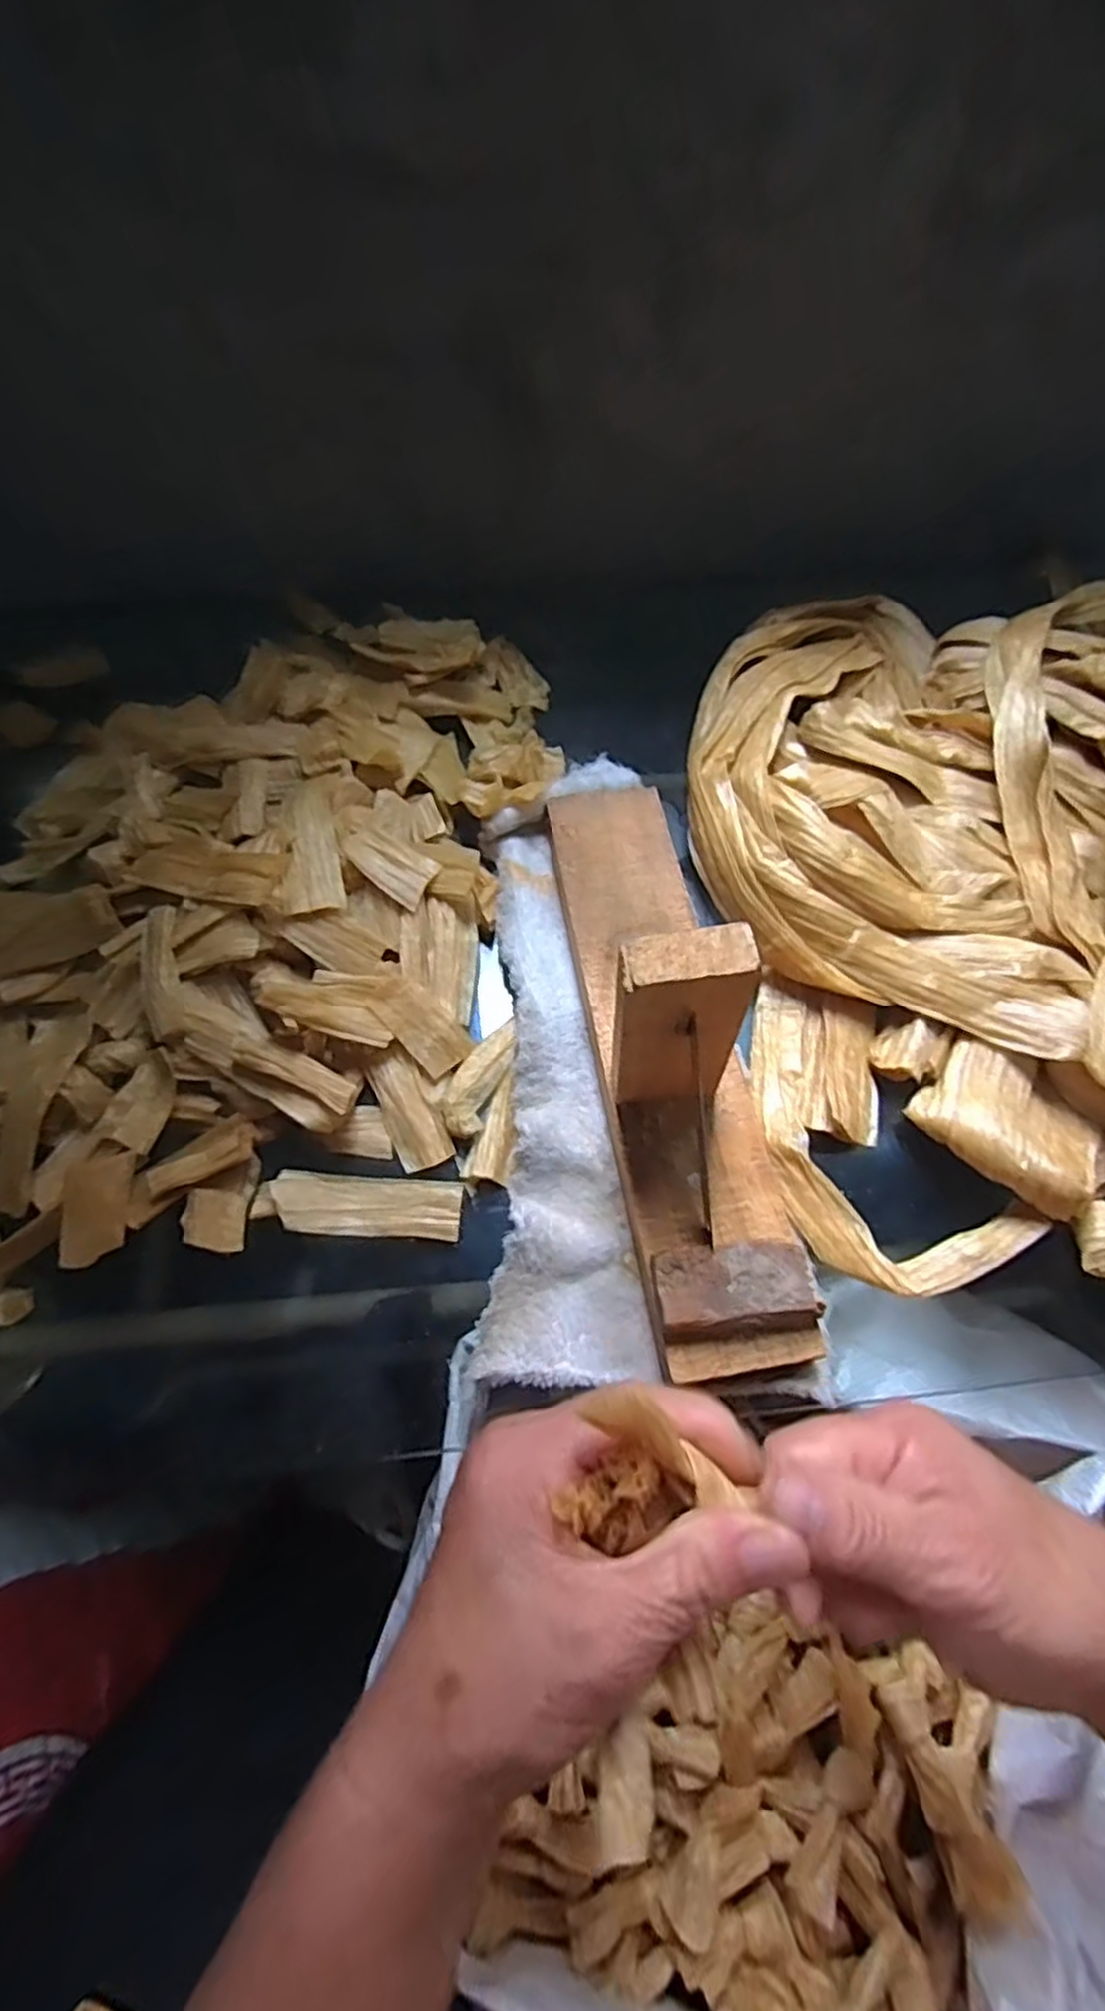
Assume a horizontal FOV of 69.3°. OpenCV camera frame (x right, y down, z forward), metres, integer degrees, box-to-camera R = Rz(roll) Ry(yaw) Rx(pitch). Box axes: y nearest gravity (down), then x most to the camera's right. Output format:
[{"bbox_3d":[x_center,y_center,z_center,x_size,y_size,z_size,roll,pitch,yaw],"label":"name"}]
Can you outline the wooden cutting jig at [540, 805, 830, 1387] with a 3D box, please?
[{"bbox_3d":[0.047,-0.011,0.309,0.061,0.106,0.284,-11,66,-1],"label":"wooden cutting jig"}]

